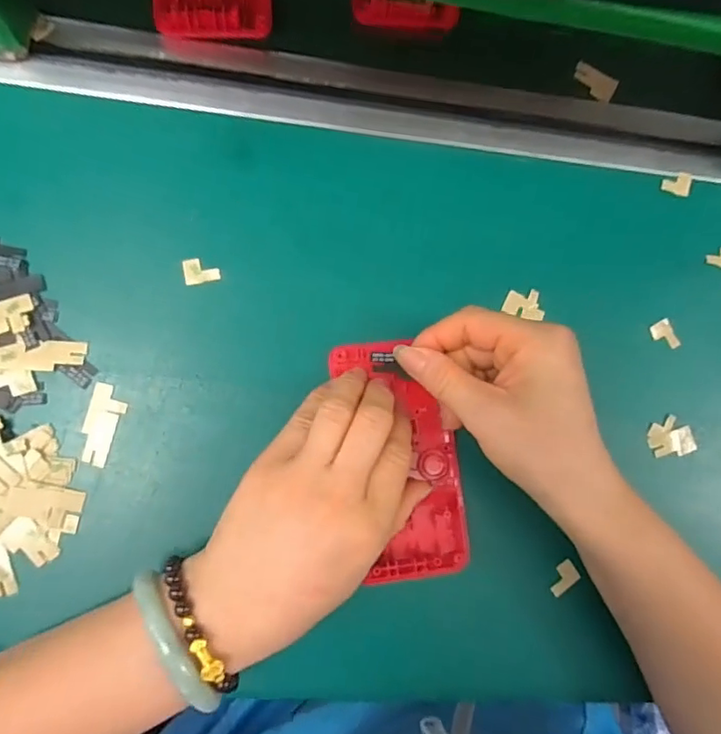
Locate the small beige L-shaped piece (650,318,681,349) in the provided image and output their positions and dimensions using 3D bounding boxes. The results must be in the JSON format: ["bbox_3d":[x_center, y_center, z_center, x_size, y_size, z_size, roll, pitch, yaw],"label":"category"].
[{"bbox_3d":[0.180,-0.018,0.320,0.011,0.007,0.018,-29,89,-9],"label":"small beige L-shaped piece"}]

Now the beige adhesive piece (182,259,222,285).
[{"bbox_3d":[-0.085,-0.051,0.288,0.018,0.004,0.013,-9,100,-9],"label":"beige adhesive piece"}]

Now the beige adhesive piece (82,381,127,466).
[{"bbox_3d":[-0.131,0.029,0.275,0.017,0.004,0.040,14,83,-6],"label":"beige adhesive piece"}]

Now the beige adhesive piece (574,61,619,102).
[{"bbox_3d":[0.144,-0.176,0.332,0.028,0.007,0.014,36,81,-3],"label":"beige adhesive piece"}]

